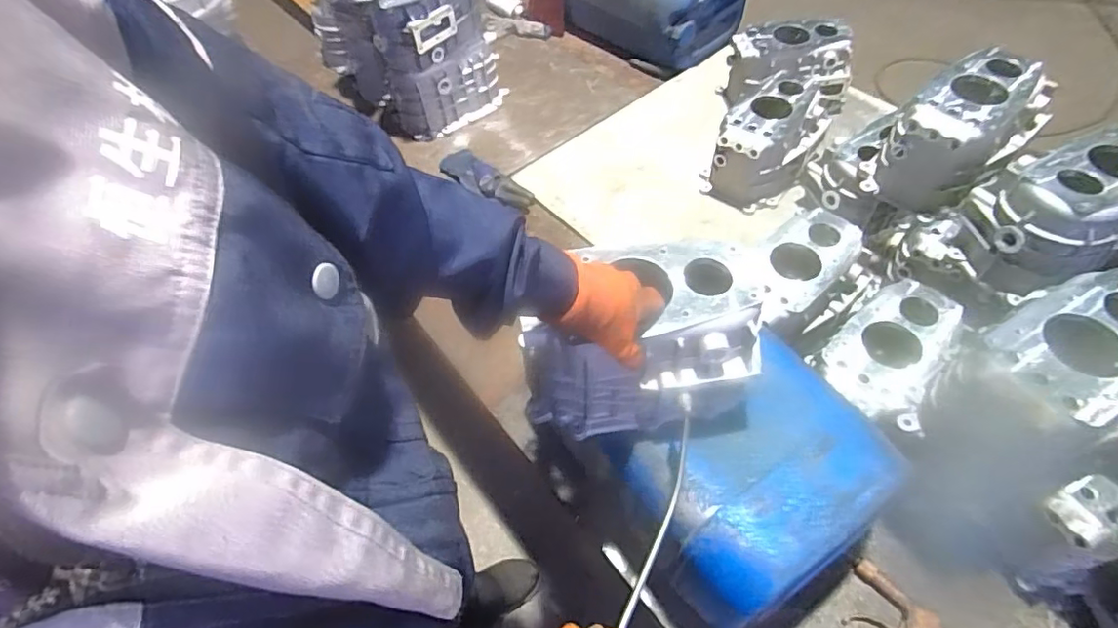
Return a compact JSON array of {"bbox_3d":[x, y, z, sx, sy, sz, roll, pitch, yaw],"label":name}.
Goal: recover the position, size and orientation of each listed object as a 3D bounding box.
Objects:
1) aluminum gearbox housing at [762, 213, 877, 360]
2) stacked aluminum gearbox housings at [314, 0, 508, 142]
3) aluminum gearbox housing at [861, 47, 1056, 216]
[{"bbox_3d":[0.391,-0.045,0.934,0.223,0.138,0.164,-35,59,-20],"label":"aluminum gearbox housing"},{"bbox_3d":[-0.352,-0.676,1.265,0.321,0.461,0.297,-35,59,-20],"label":"stacked aluminum gearbox housings"},{"bbox_3d":[0.626,-0.280,0.898,0.210,0.167,0.147,-32,58,-18],"label":"aluminum gearbox housing"}]

